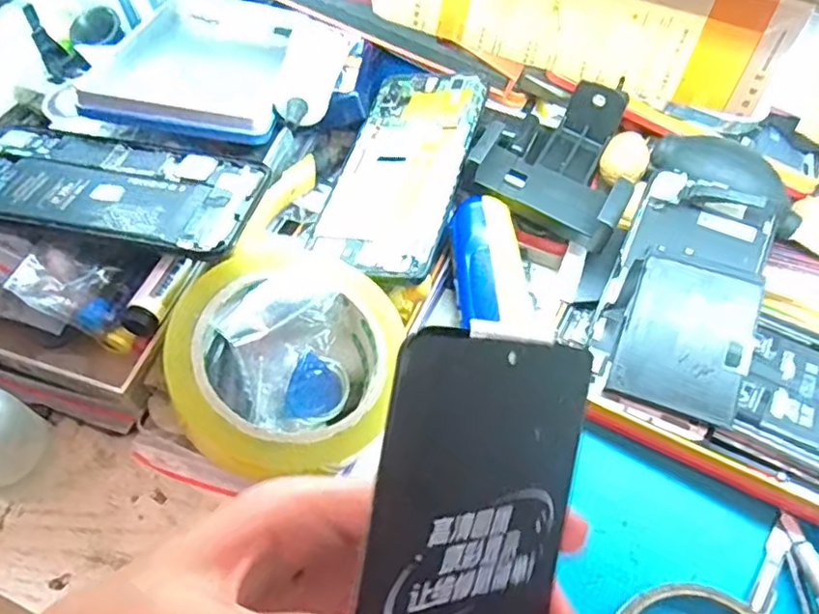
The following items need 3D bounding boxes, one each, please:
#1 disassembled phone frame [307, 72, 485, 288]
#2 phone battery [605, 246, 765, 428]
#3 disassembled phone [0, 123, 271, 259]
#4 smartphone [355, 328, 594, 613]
[{"bbox_3d":[-0.004,-0.081,0.351,0.068,0.014,0.156,15,57,7],"label":"disassembled phone frame"},{"bbox_3d":[0.140,0.013,0.319,0.059,0.005,0.080,18,74,15],"label":"phone battery"},{"bbox_3d":[-0.147,-0.059,0.307,0.144,0.014,0.070,11,57,4],"label":"disassembled phone"},{"bbox_3d":[0.013,0.084,0.155,0.070,0.152,0.004,9,3,-41],"label":"smartphone"}]

